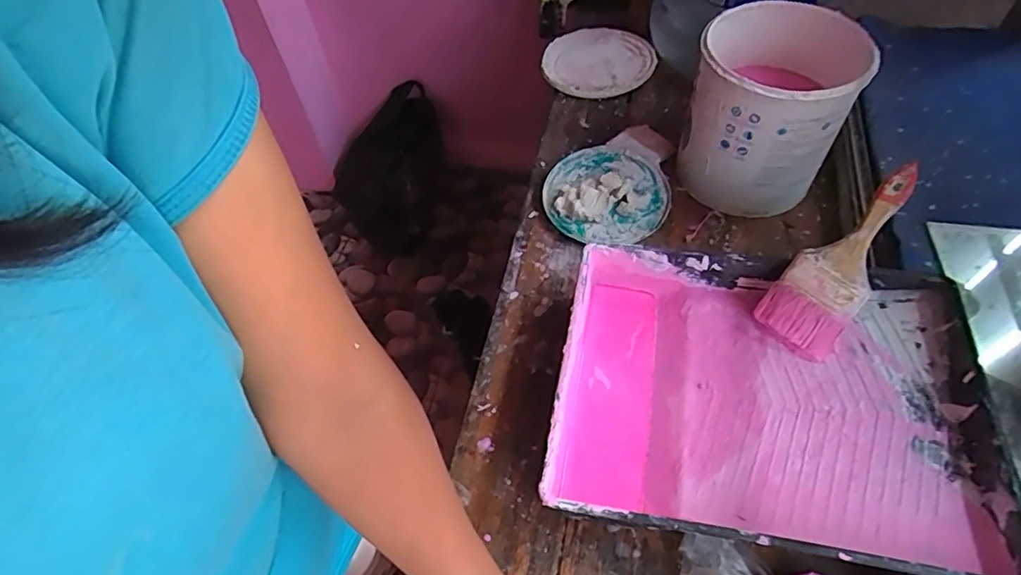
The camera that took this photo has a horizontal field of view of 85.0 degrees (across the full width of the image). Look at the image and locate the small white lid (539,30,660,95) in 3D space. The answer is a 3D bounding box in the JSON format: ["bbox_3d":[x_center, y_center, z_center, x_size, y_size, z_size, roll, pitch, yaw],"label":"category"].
[{"bbox_3d":[0.141,-0.367,0.905,0.179,0.022,0.165,-2,54,3],"label":"small white lid"}]

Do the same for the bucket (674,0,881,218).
[{"bbox_3d":[0.306,-0.214,0.671,0.166,0.172,0.165,-2,54,3],"label":"bucket"}]

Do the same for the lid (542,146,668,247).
[{"bbox_3d":[0.124,-0.127,0.718,0.157,0.035,0.149,-2,54,3],"label":"lid"}]

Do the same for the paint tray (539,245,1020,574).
[{"bbox_3d":[0.224,0.106,0.520,0.351,0.084,0.271,8,55,10],"label":"paint tray"}]

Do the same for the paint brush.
[{"bbox_3d":[0.320,-0.028,0.535,0.072,0.021,0.198,36,91,26],"label":"paint brush"}]

